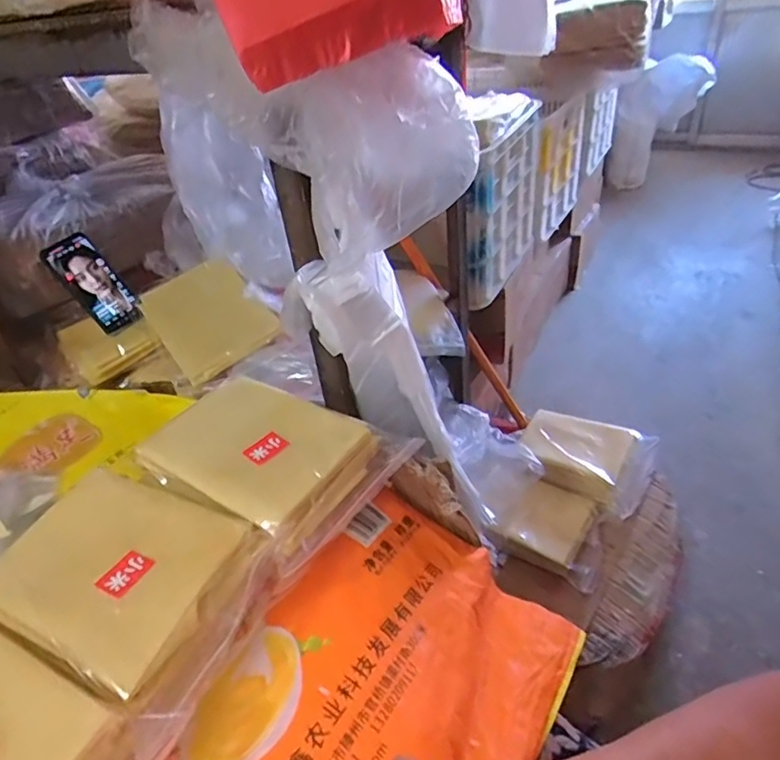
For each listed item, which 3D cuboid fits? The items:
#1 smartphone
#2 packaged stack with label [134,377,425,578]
[{"bbox_3d":[-0.457,-0.148,0.859,0.014,0.156,0.072,-19,21,49],"label":"smartphone"},{"bbox_3d":[-0.120,0.075,0.576,0.232,0.046,0.181,21,45,31],"label":"packaged stack with label"}]

